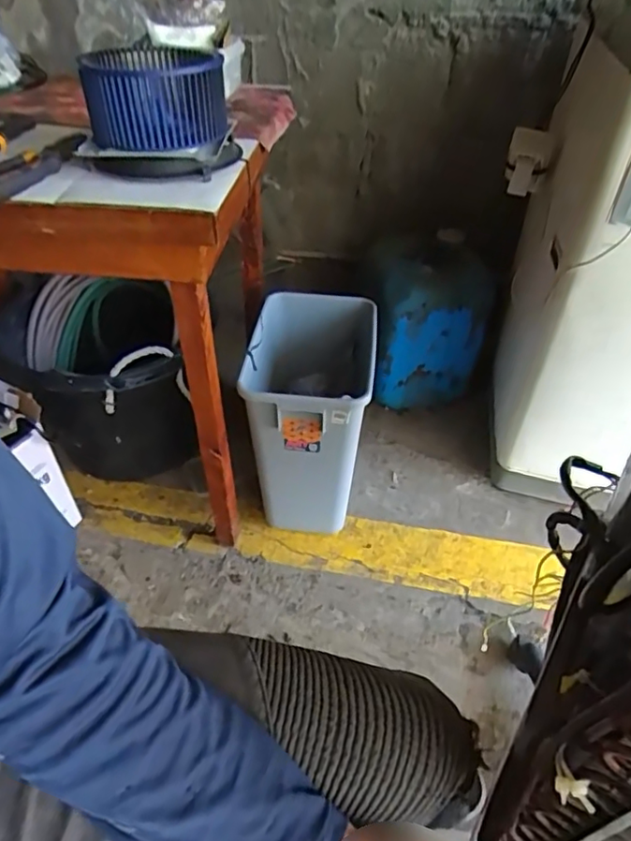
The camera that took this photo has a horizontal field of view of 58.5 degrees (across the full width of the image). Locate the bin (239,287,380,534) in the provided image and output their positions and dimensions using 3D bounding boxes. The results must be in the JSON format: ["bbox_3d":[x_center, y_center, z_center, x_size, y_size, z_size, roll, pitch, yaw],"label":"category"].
[{"bbox_3d":[-0.008,-0.011,1.177,0.235,0.373,0.334,4,45,5],"label":"bin"}]

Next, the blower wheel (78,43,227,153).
[{"bbox_3d":[-0.205,-0.414,0.708,0.162,0.106,0.154,0,45,0],"label":"blower wheel"}]

